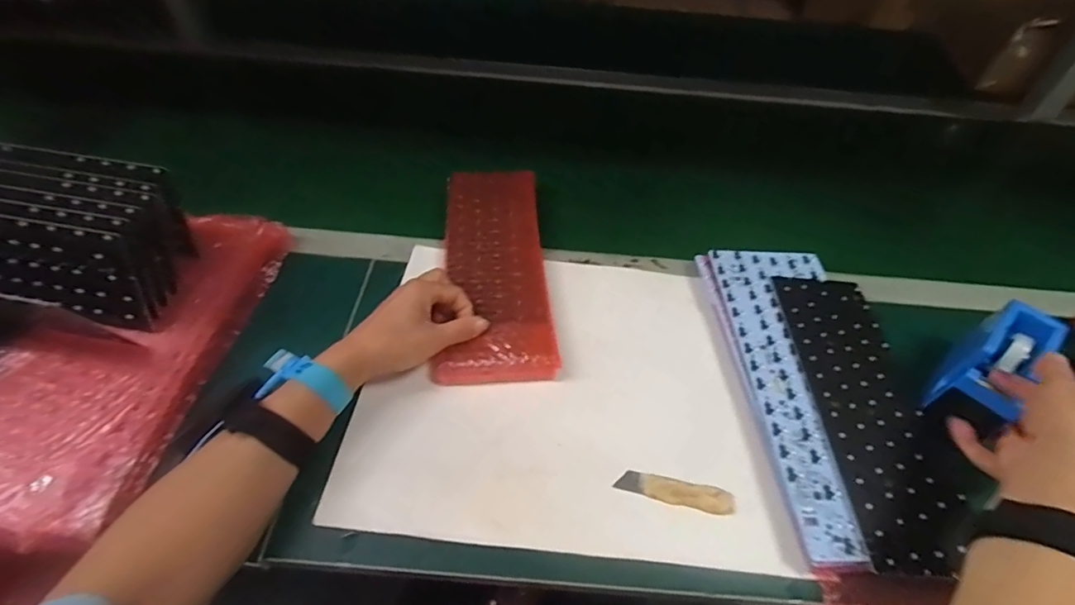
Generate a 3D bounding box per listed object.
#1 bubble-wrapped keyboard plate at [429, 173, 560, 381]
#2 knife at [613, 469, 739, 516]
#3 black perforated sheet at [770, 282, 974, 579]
[{"bbox_3d":[-0.046,-0.047,0.541,0.105,0.026,0.285,-2,50,-6],"label":"bubble-wrapped keyboard plate"},{"bbox_3d":[0.108,0.148,0.402,0.090,0.007,0.020,11,50,5],"label":"knife"},{"bbox_3d":[0.276,0.080,0.441,0.084,0.007,0.274,5,50,0],"label":"black perforated sheet"}]

